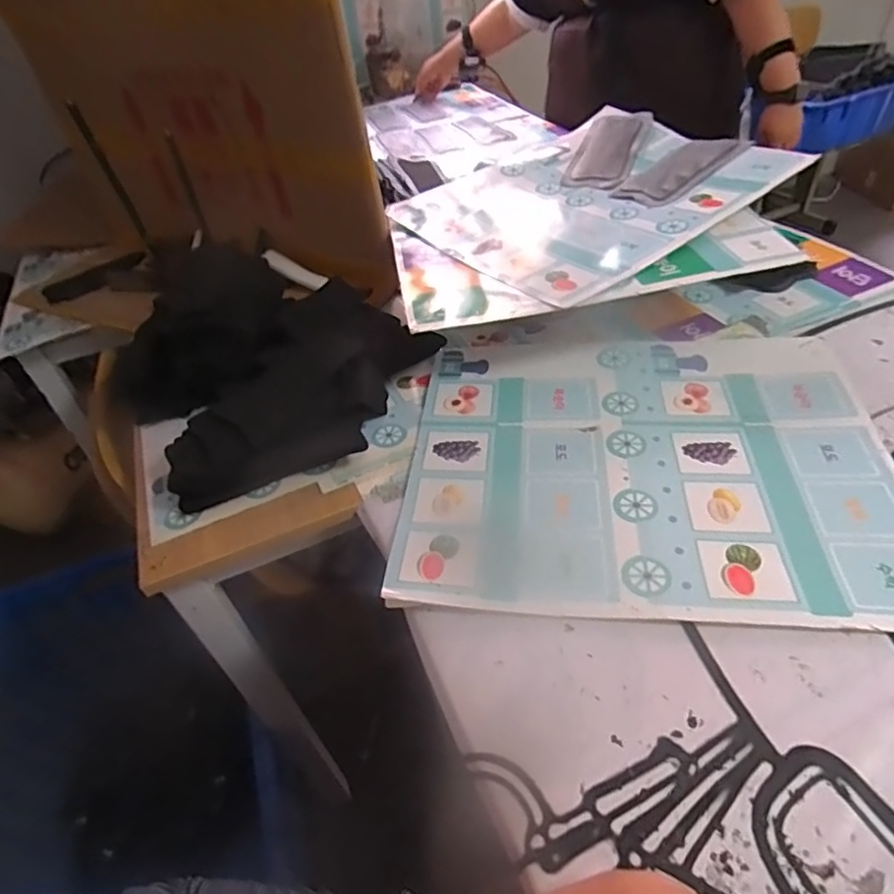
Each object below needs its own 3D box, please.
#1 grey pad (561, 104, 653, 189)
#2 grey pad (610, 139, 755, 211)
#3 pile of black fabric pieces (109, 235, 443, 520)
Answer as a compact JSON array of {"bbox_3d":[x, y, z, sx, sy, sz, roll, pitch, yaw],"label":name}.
[{"bbox_3d":[0.251,-0.466,0.925,0.095,0.015,0.229,12,56,23],"label":"grey pad"},{"bbox_3d":[0.342,-0.398,0.848,0.097,0.008,0.228,30,60,36],"label":"grey pad"},{"bbox_3d":[-0.195,-0.098,0.675,0.308,0.129,0.239,-29,48,-21],"label":"pile of black fabric pieces"}]

